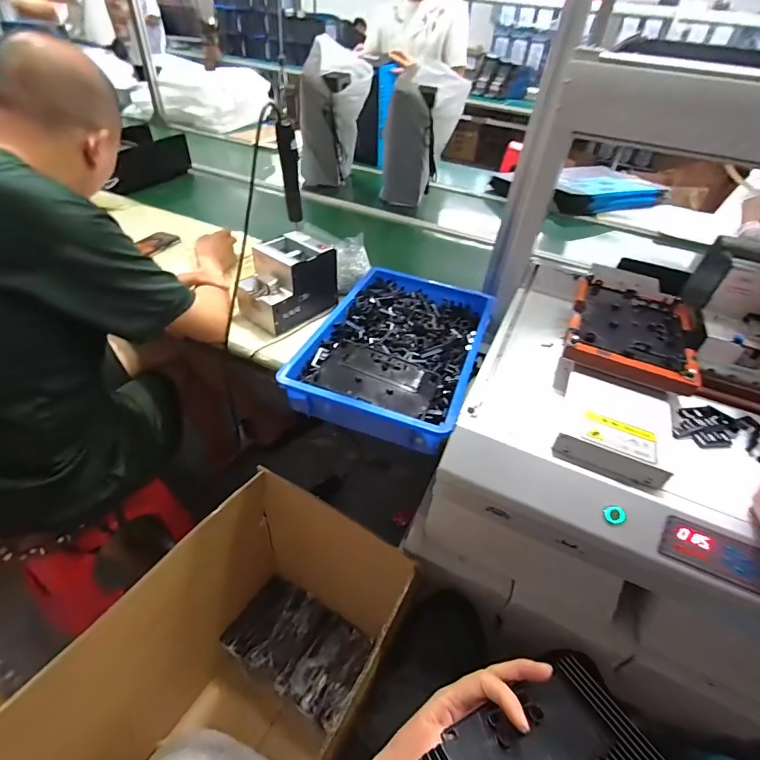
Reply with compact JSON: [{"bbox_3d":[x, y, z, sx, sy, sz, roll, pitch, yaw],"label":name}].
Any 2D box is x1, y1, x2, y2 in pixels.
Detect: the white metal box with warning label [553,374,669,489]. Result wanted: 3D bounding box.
[{"bbox_3d":[0.285,0.050,0.499,0.126,0.046,0.134,22,45,17],"label":"white metal box with warning label"}]

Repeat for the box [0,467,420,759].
[{"bbox_3d":[-0.290,0.624,0.763,0.343,0.608,0.584,27,46,21],"label":"box"}]

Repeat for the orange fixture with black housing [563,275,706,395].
[{"bbox_3d":[0.369,-0.078,0.599,0.165,0.036,0.213,21,44,15],"label":"orange fixture with black housing"}]

